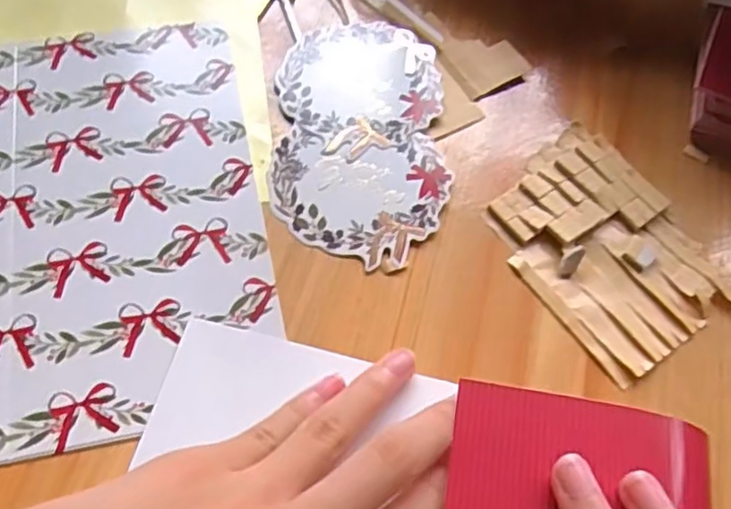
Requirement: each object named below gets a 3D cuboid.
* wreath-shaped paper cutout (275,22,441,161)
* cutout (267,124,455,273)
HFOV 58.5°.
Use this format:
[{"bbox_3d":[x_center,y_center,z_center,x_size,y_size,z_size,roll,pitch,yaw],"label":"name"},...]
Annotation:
[{"bbox_3d":[-0.002,-0.074,0.273,0.067,0.004,0.067,2,63,-3],"label":"wreath-shaped paper cutout"},{"bbox_3d":[-0.002,-0.023,0.246,0.067,0.004,0.059,0,59,-2],"label":"cutout"}]

